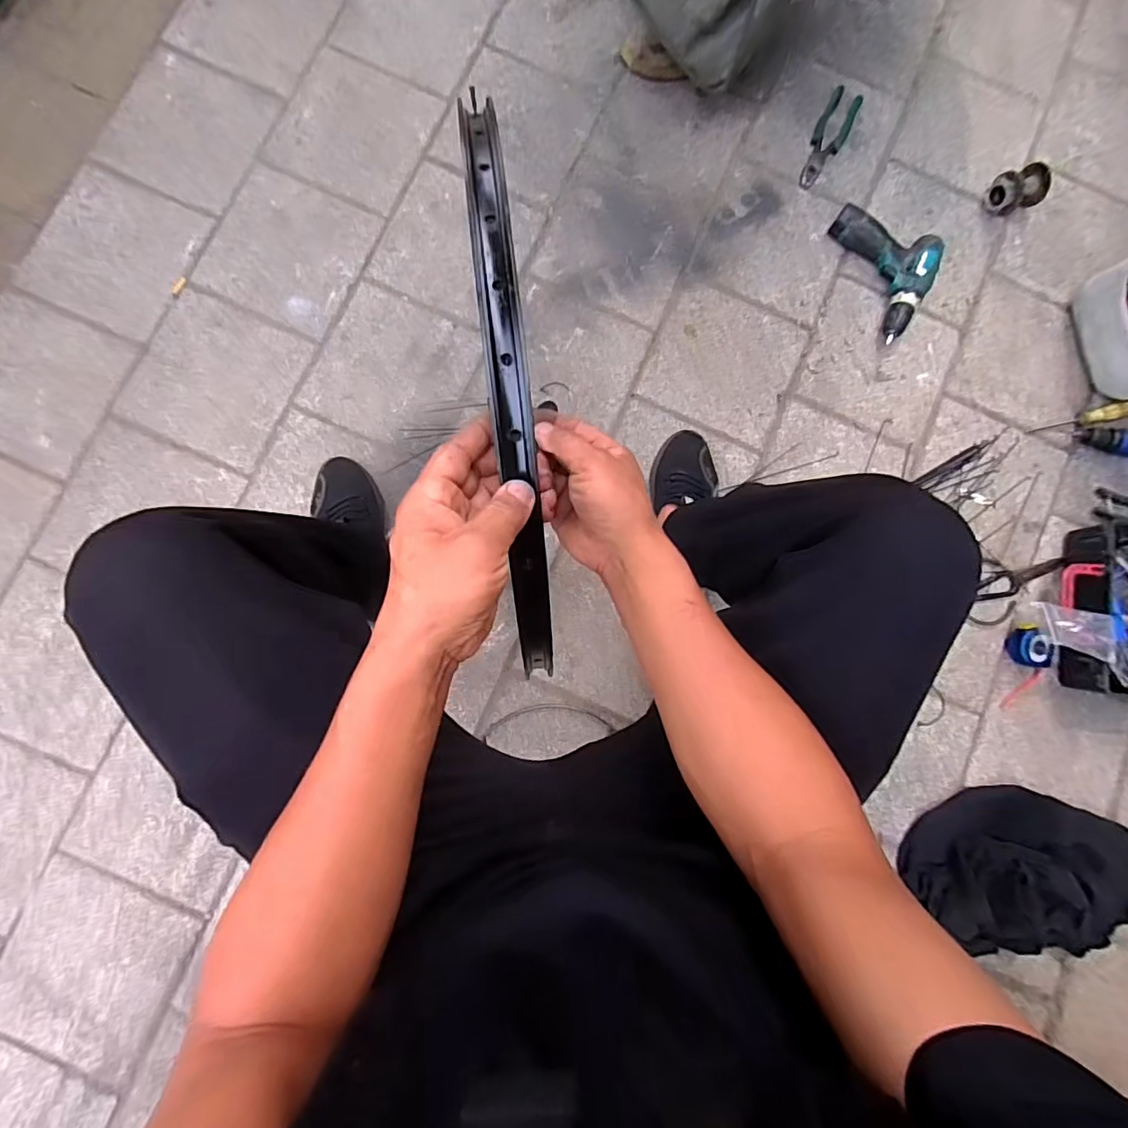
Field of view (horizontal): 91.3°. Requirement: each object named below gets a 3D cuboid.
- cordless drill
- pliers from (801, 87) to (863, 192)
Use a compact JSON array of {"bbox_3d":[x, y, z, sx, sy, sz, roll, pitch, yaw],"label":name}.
[{"bbox_3d":[0.585,-0.534,0.976,0.132,0.058,0.244,-25,86,-5],"label":"cordless drill"},{"bbox_3d":[0.481,-0.773,1.003,0.059,0.023,0.193,28,83,0],"label":"pliers"}]

